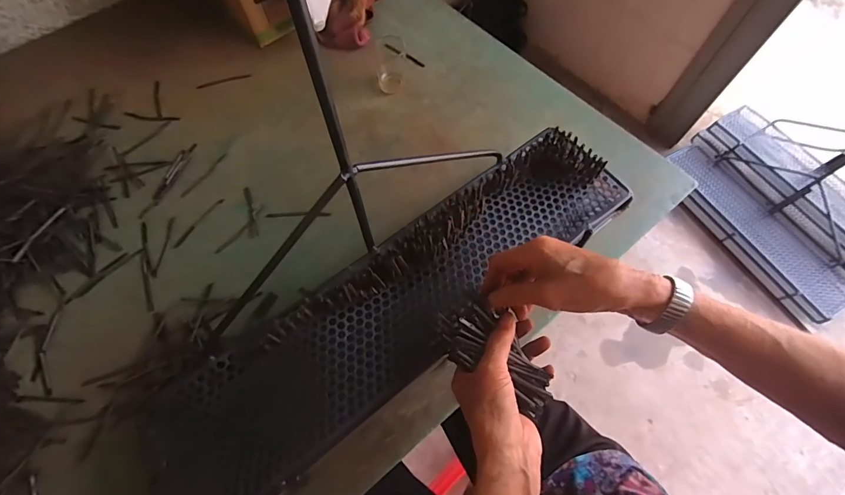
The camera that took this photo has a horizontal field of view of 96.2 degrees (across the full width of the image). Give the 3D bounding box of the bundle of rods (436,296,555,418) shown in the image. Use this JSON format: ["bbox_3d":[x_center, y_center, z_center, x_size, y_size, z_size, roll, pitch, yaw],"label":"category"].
[{"bbox_3d":[0.069,0.103,0.367,0.124,0.026,0.065,43,72,13],"label":"bundle of rods"}]

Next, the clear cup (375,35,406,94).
[{"bbox_3d":[-0.056,-0.327,0.679,0.053,0.068,0.059,-4,64,0],"label":"clear cup"}]

